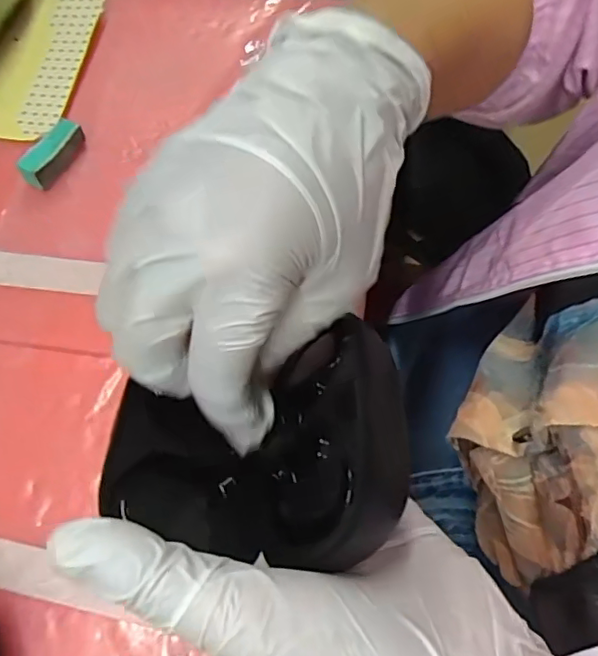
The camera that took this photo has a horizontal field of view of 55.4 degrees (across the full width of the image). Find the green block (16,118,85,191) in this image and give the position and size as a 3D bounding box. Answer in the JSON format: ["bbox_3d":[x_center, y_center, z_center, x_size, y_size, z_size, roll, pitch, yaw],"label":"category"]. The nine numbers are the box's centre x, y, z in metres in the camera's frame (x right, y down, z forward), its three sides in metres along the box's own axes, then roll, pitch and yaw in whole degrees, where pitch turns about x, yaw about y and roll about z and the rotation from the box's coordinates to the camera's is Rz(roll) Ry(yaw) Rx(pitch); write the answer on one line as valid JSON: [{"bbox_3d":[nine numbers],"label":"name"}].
[{"bbox_3d":[-0.138,-0.097,0.318,0.013,0.017,0.041,31,72,10],"label":"green block"}]

